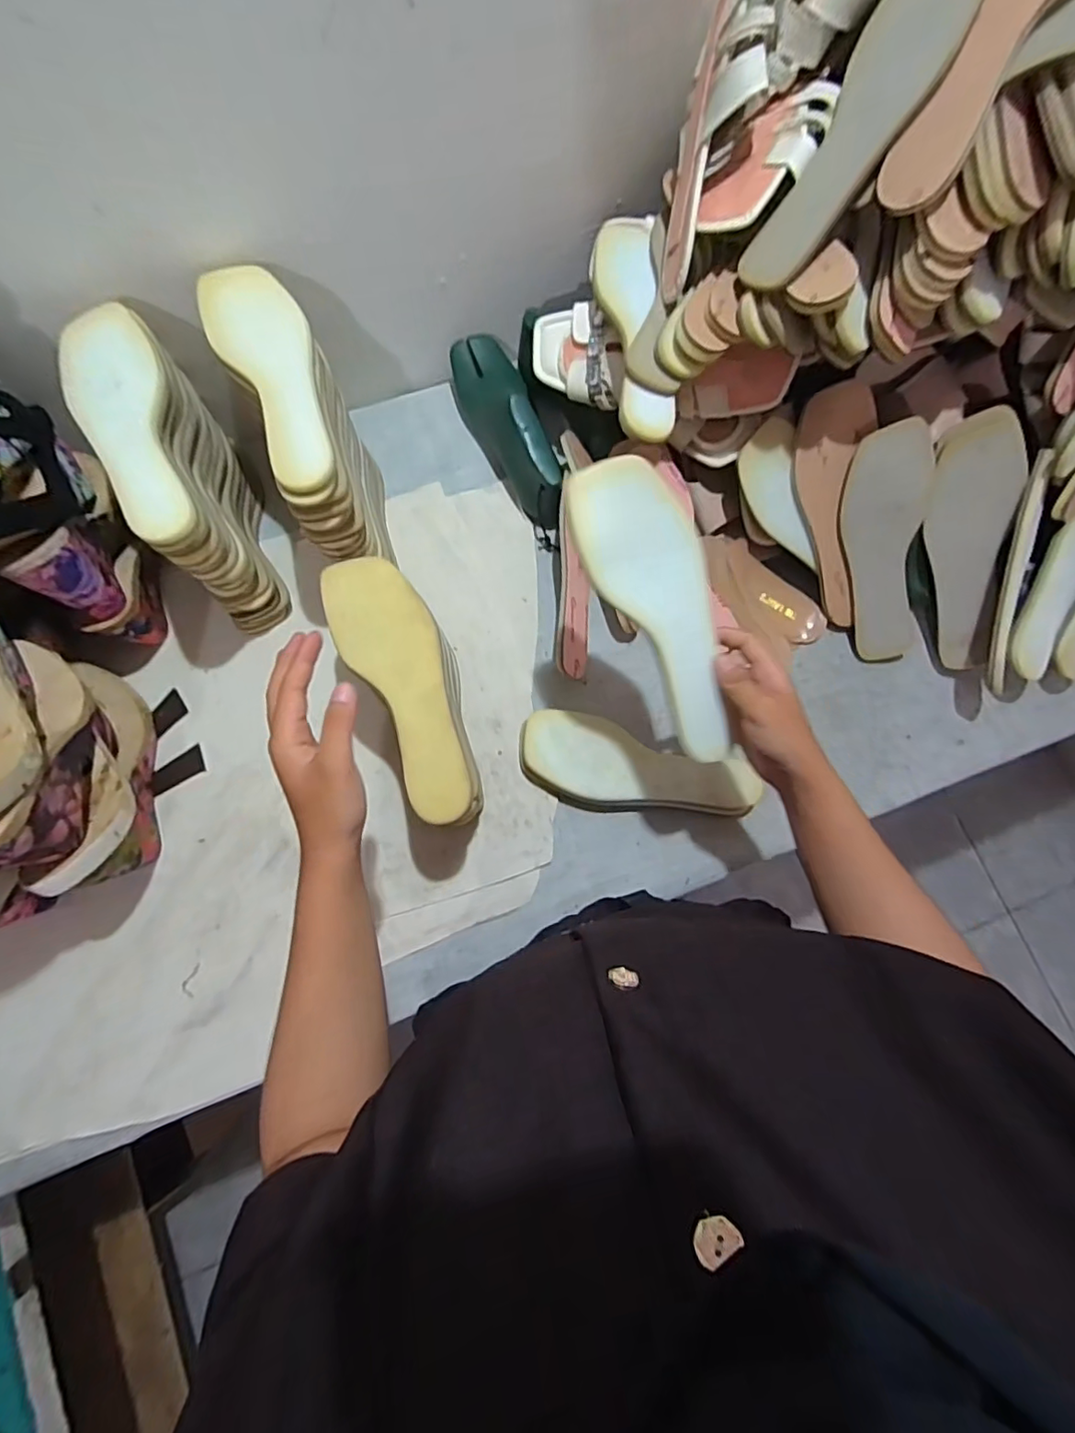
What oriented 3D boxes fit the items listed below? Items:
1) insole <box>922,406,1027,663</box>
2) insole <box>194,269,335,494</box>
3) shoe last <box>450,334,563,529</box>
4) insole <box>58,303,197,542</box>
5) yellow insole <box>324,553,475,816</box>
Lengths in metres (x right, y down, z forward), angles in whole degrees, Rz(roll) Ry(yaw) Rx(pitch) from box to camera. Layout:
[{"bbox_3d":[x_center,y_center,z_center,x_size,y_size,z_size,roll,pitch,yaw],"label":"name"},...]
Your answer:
[{"bbox_3d":[0.453,-0.179,0.605,0.076,0.019,0.253,8,114,27],"label":"insole"},{"bbox_3d":[-0.228,-0.304,0.500,0.077,0.014,0.233,-25,78,-7],"label":"insole"},{"bbox_3d":[-0.034,-0.346,0.674,0.077,0.097,0.246,-19,77,-5],"label":"shoe last"},{"bbox_3d":[-0.354,-0.250,0.487,0.074,0.025,0.222,-20,78,-6],"label":"insole"},{"bbox_3d":[-0.113,-0.031,0.490,0.078,0.019,0.242,-25,78,-7],"label":"yellow insole"}]

